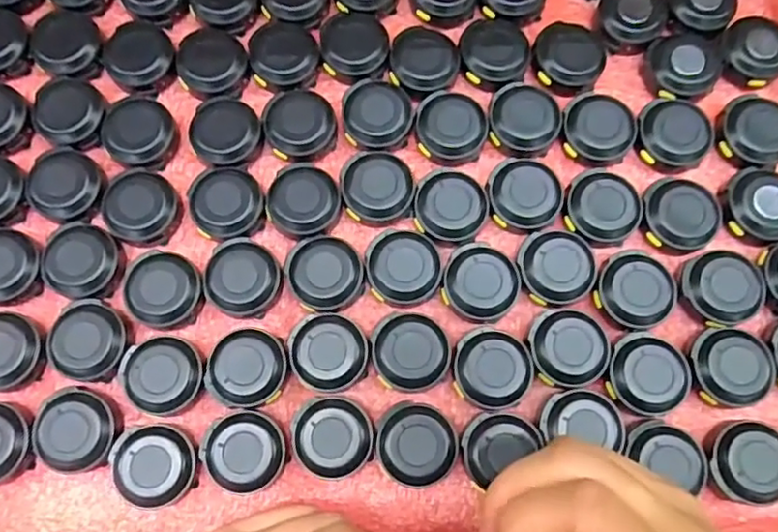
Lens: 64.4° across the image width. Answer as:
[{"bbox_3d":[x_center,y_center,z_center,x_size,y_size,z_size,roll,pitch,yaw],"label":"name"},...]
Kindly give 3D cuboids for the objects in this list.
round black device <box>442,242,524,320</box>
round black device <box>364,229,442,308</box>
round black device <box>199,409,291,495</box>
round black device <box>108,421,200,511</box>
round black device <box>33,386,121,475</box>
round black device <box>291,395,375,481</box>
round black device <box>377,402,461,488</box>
[{"bbox_3d":[0.036,0.006,0.239,0.029,0.006,0.029,0,75,0],"label":"round black device"},{"bbox_3d":[0.005,0.001,0.244,0.029,0.012,0.028,0,75,0],"label":"round black device"},{"bbox_3d":[-0.053,0.068,0.229,0.028,0.013,0.029,0,75,0],"label":"round black device"},{"bbox_3d":[-0.085,0.073,0.226,0.028,0.014,0.029,0,75,0],"label":"round black device"},{"bbox_3d":[-0.114,0.060,0.226,0.029,0.008,0.028,0,75,0],"label":"round black device"},{"bbox_3d":[-0.021,0.063,0.229,0.029,0.012,0.029,0,75,0],"label":"round black device"},{"bbox_3d":[0.010,0.066,0.228,0.028,0.013,0.029,0,75,0],"label":"round black device"}]

